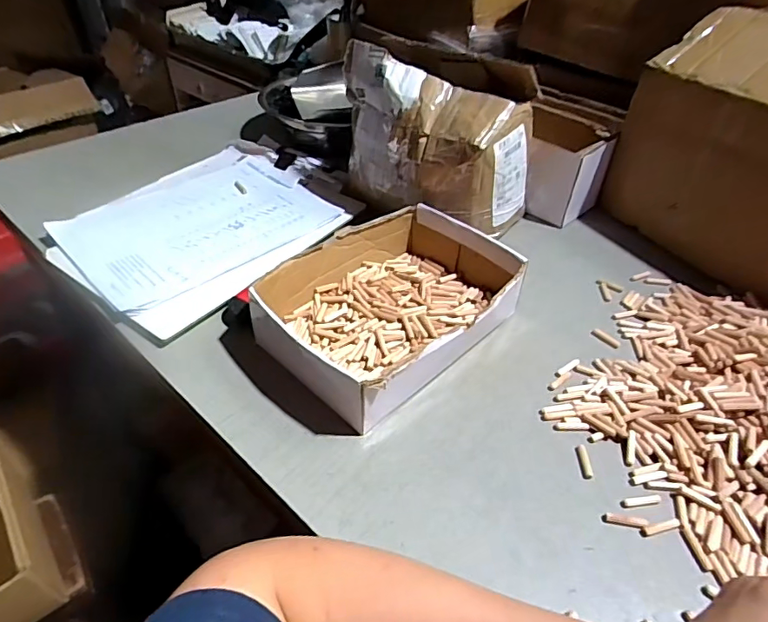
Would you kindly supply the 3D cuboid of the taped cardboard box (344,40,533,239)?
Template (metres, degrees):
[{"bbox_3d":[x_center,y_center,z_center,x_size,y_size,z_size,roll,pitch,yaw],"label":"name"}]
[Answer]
[{"bbox_3d":[0.070,-0.206,0.635,0.210,0.190,0.157,34,50,31],"label":"taped cardboard box"}]

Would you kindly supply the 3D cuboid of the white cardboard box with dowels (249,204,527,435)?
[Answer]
[{"bbox_3d":[0.006,-0.012,0.510,0.189,0.065,0.247,30,48,28],"label":"white cardboard box with dowels"}]

